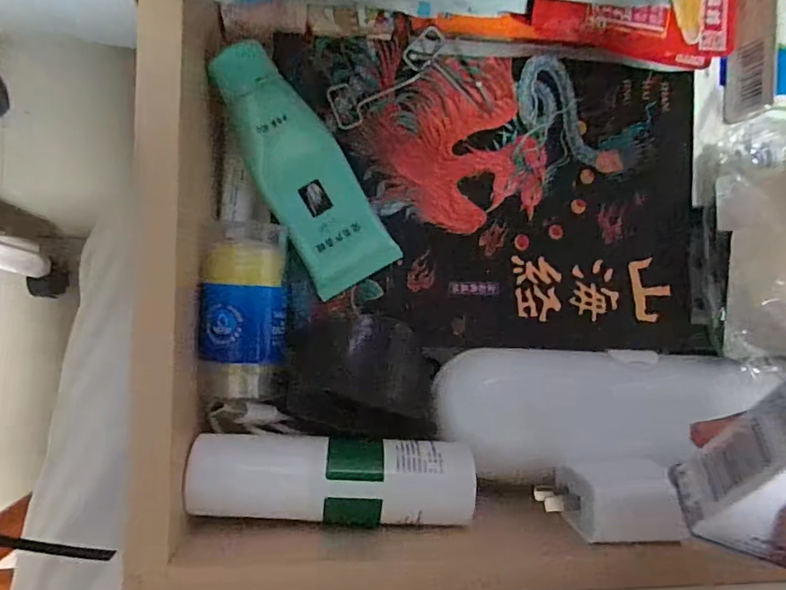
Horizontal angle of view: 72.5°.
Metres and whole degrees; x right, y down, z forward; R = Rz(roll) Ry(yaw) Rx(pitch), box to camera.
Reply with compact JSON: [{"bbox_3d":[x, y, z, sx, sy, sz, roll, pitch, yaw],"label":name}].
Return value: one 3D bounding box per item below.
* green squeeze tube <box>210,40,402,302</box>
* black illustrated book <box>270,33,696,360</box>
[{"bbox_3d":[-0.042,-0.058,0.250,0.042,0.024,0.115,-32,92,-10],"label":"green squeeze tube"},{"bbox_3d":[0.054,-0.051,0.274,0.206,0.015,0.155,0,86,-9],"label":"black illustrated book"}]

